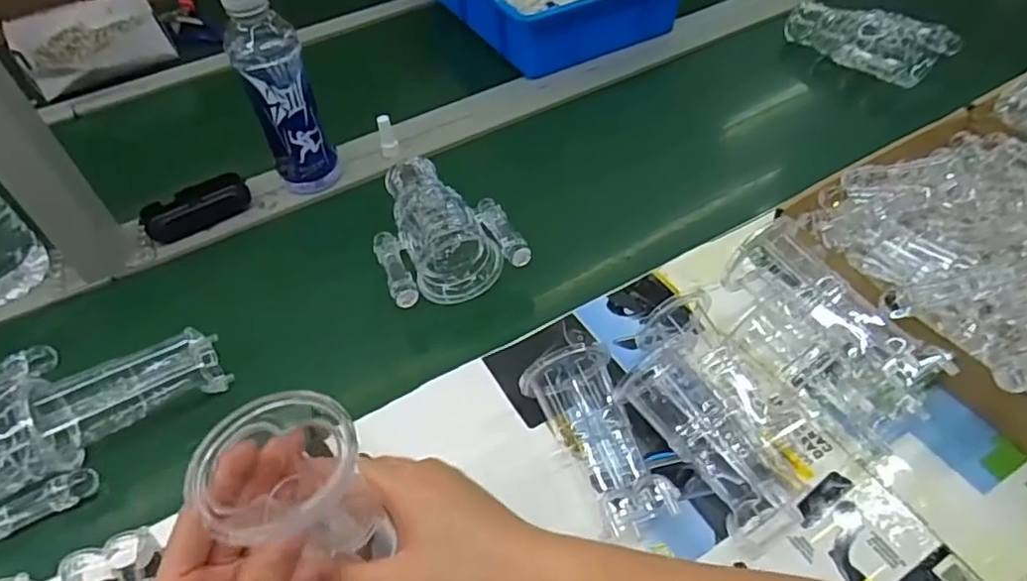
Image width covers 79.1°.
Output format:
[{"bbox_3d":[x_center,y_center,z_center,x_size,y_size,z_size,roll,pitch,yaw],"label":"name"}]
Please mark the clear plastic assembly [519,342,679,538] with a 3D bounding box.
[{"bbox_3d":[0.058,0.105,0.447,0.066,0.049,0.137,-15,48,-9],"label":"clear plastic assembly"}]

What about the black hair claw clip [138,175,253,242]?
[{"bbox_3d":[-0.350,-0.093,0.689,0.110,0.031,0.044,-27,51,-19],"label":"black hair claw clip"}]

